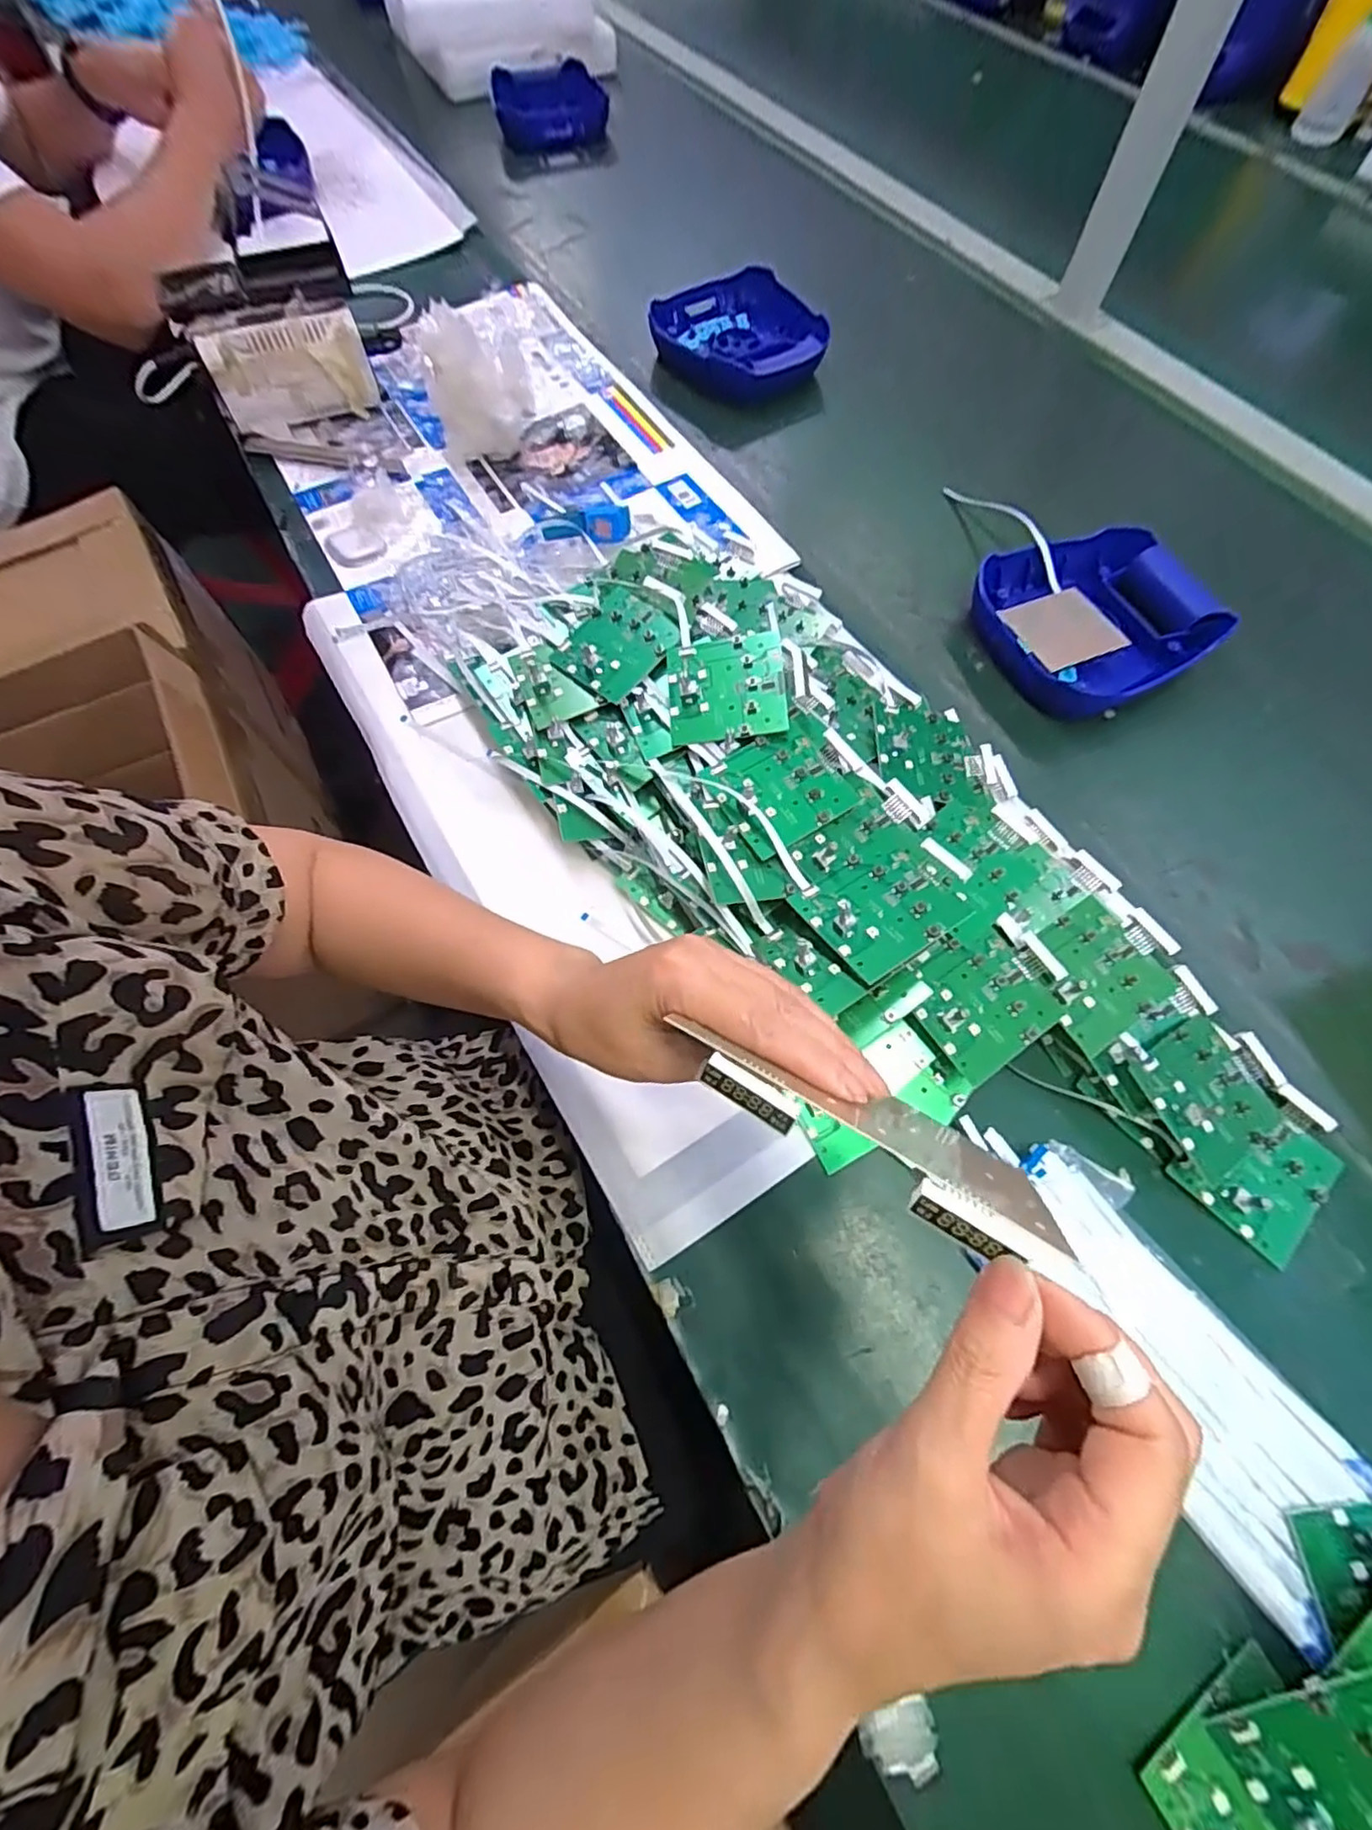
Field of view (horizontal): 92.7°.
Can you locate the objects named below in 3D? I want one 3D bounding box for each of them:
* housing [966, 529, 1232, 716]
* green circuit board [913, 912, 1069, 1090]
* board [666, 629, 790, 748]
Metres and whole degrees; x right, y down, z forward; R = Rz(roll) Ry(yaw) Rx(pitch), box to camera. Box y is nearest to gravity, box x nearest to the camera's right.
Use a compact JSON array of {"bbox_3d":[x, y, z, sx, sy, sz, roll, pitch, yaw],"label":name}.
[{"bbox_3d":[0.349,-0.253,0.555,0.171,0.050,0.161,-18,67,-8],"label":"housing"},{"bbox_3d":[0.184,0.045,0.396,0.096,0.011,0.075,-34,71,-14],"label":"green circuit board"},{"bbox_3d":[0.027,-0.152,0.442,0.077,0.013,0.074,-6,78,10],"label":"board"}]

